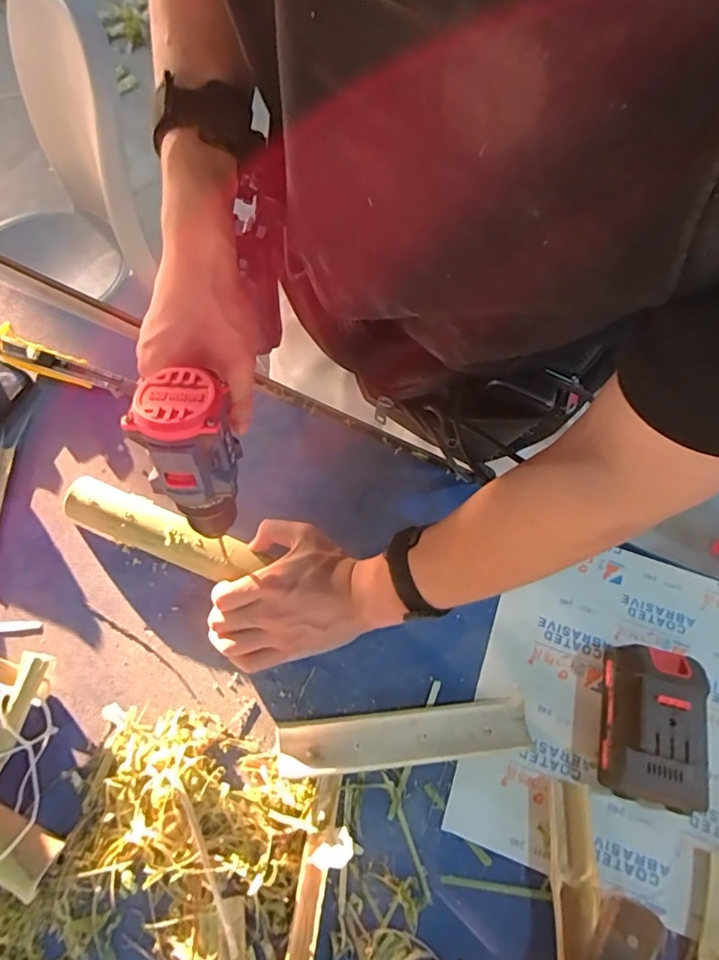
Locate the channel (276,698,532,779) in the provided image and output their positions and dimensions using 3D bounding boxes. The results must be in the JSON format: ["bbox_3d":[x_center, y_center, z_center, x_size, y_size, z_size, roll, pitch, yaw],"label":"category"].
[{"bbox_3d":[0.035,0.204,0.417,0.197,0.017,0.041,-6,64,-4],"label":"channel"}]

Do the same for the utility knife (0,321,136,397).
[{"bbox_3d":[-0.323,-0.123,0.558,0.162,0.020,0.037,22,66,10],"label":"utility knife"}]

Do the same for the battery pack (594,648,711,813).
[{"bbox_3d":[0.237,0.194,0.418,0.072,0.045,0.120,14,65,6],"label":"battery pack"}]

